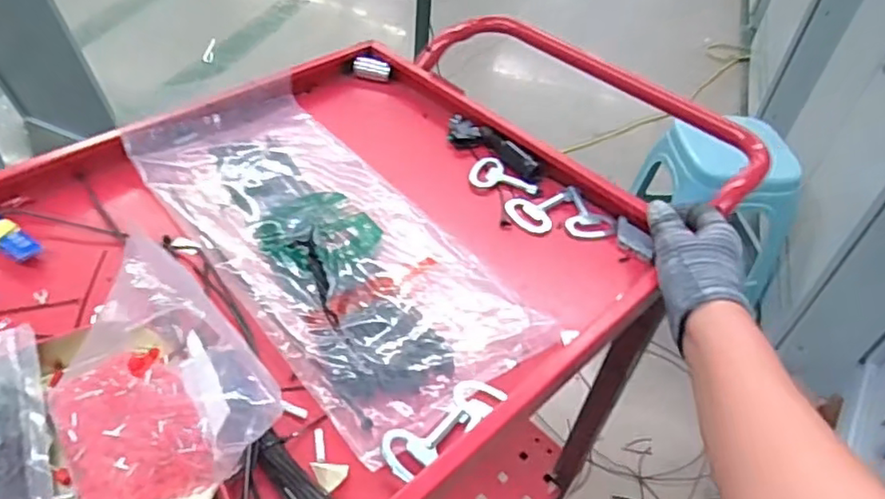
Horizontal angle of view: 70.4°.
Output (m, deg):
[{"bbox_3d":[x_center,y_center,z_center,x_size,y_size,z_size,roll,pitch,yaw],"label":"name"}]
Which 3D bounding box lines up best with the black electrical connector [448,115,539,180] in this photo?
[{"bbox_3d":[0.044,-0.100,0.602,0.034,0.021,0.115,-31,57,-31],"label":"black electrical connector"}]

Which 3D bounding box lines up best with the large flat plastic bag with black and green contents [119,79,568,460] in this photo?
[{"bbox_3d":[-0.099,-0.019,0.507,0.162,0.021,0.379,-28,55,-30],"label":"large flat plastic bag with black and green contents"}]

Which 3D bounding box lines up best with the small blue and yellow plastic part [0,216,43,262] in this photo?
[{"bbox_3d":[-0.333,-0.012,0.472,0.067,0.012,0.024,25,48,17],"label":"small blue and yellow plastic part"}]

